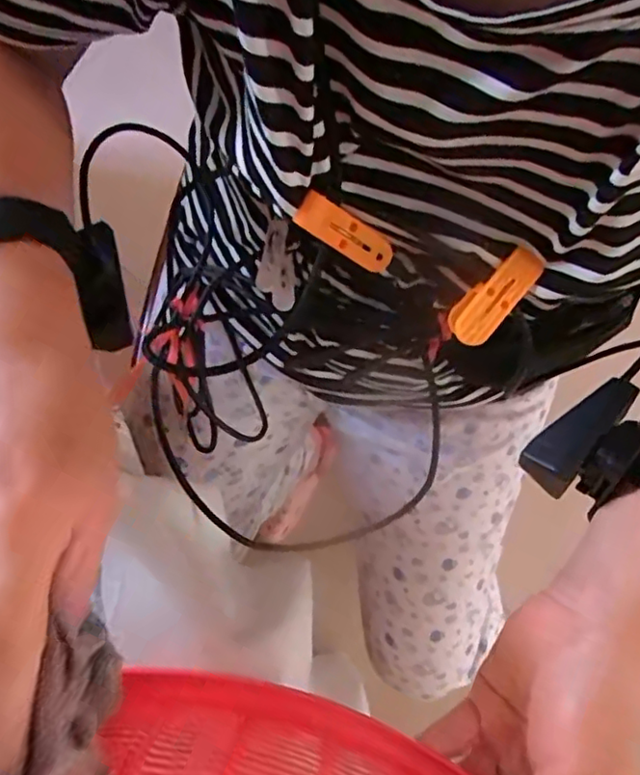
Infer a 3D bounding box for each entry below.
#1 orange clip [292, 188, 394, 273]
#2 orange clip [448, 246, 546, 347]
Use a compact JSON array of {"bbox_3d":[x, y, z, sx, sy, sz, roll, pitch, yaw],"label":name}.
[{"bbox_3d":[0.013,-0.080,0.316,0.056,0.011,0.019,28,113,-24],"label":"orange clip"},{"bbox_3d":[0.090,-0.047,0.321,0.023,0.022,0.055,43,98,8],"label":"orange clip"}]

